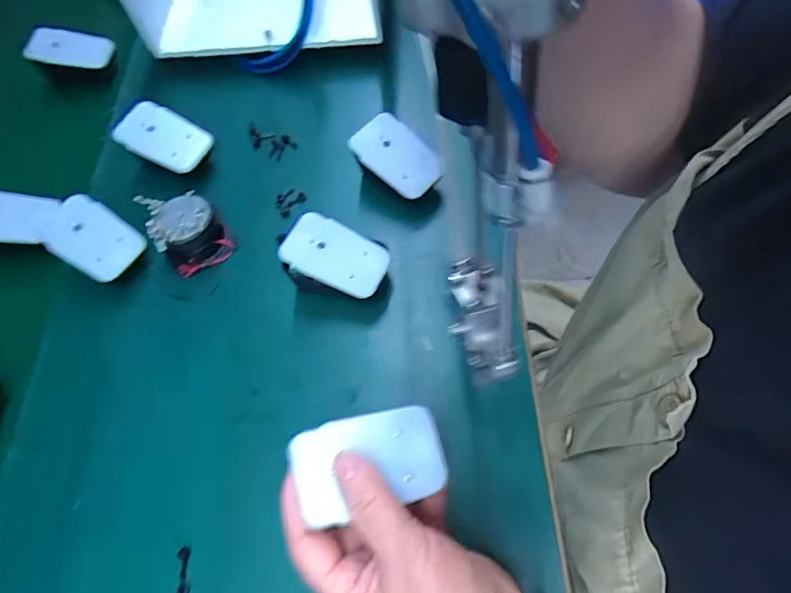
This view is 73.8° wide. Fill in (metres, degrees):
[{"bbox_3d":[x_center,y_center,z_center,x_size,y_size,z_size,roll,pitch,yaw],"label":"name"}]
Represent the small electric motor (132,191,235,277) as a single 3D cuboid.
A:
[{"bbox_3d":[-0.160,-0.053,0.400,0.047,0.030,0.057,-37,66,-14],"label":"small electric motor"}]

